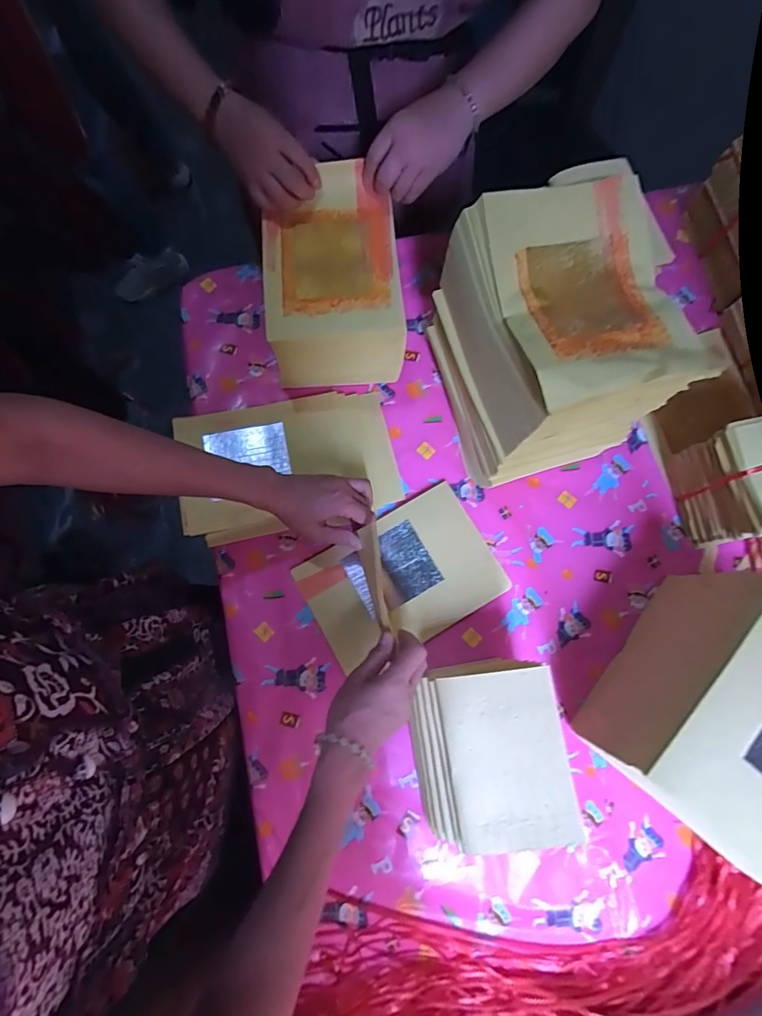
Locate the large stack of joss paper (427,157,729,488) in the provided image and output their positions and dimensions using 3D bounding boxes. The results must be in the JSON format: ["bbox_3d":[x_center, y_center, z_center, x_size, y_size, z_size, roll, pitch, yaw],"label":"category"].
[{"bbox_3d":[0.182,-0.175,0.521,0.181,0.232,0.227,-16,78,-3],"label":"large stack of joss paper"}]

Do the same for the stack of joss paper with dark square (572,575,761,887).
[{"bbox_3d":[0.355,0.211,0.479,0.167,0.170,0.224,39,81,8],"label":"stack of joss paper with dark square"}]

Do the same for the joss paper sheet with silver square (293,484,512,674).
[{"bbox_3d":[0.024,0.090,0.585,0.229,0.012,0.158,-29,80,-6],"label":"joss paper sheet with silver square"}]

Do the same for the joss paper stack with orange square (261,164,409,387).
[{"bbox_3d":[-0.062,-0.291,0.605,0.161,0.130,0.220,-7,78,-1],"label":"joss paper stack with orange square"}]

